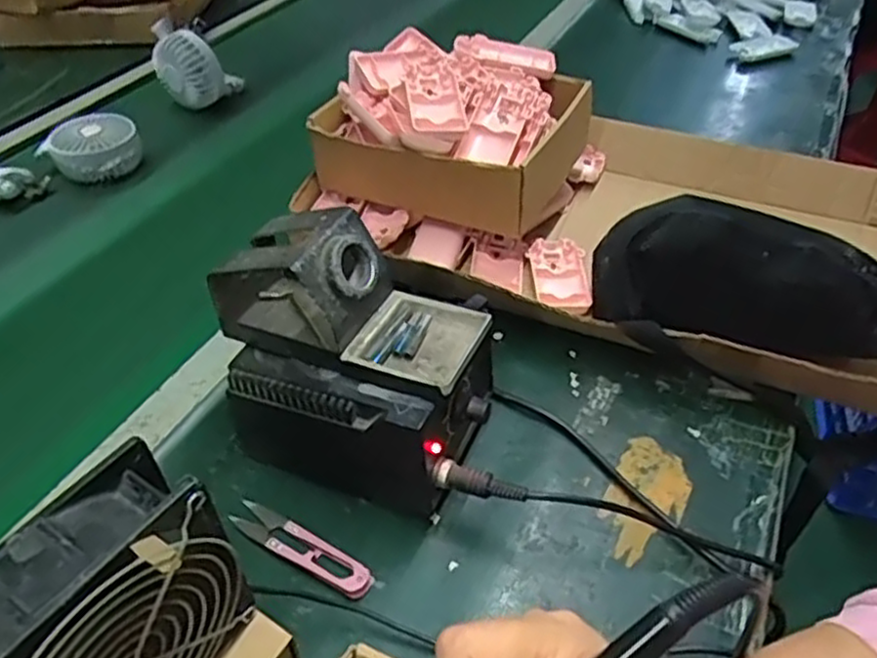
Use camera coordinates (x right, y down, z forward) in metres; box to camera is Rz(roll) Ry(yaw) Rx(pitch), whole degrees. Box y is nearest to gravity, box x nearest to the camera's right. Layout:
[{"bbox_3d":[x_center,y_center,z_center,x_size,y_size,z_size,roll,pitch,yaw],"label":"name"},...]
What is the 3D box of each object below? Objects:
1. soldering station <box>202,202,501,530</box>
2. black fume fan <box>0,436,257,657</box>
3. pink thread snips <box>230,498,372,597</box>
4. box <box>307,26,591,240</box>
[{"bbox_3d":[-0.056,0.019,0.459,0.172,0.156,0.104,19,45,18],"label":"soldering station"},{"bbox_3d":[-0.139,0.127,0.291,0.046,0.114,0.116,26,48,25],"label":"black fume fan"},{"bbox_3d":[-0.085,0.134,0.443,0.103,0.012,0.023,23,47,22],"label":"pink thread snips"},{"bbox_3d":[0.017,-0.190,0.674,0.209,0.098,0.202,20,46,19],"label":"box"}]

